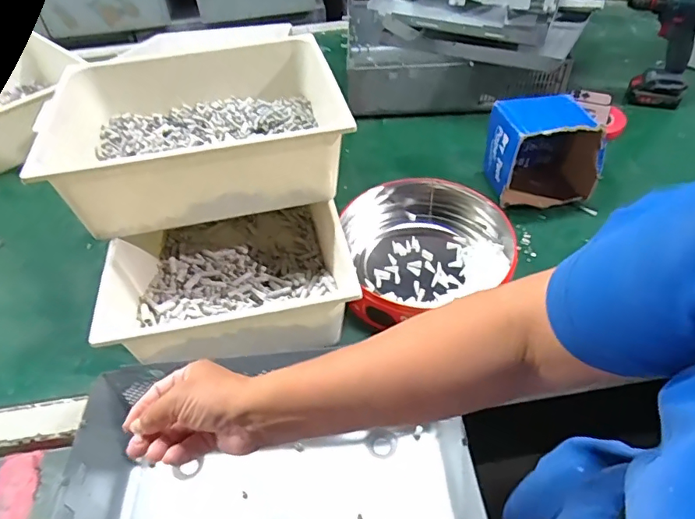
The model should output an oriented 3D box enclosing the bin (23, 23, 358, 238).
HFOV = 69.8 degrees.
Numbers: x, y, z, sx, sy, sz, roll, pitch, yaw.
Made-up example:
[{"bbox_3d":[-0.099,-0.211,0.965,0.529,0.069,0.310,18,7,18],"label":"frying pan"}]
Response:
[{"bbox_3d":[-0.190,-0.169,0.662,0.353,0.126,0.264,-10,45,-6],"label":"bin"}]

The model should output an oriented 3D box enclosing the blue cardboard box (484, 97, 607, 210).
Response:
[{"bbox_3d":[0.307,-0.172,0.774,0.155,0.123,0.116,-1,43,1],"label":"blue cardboard box"}]

